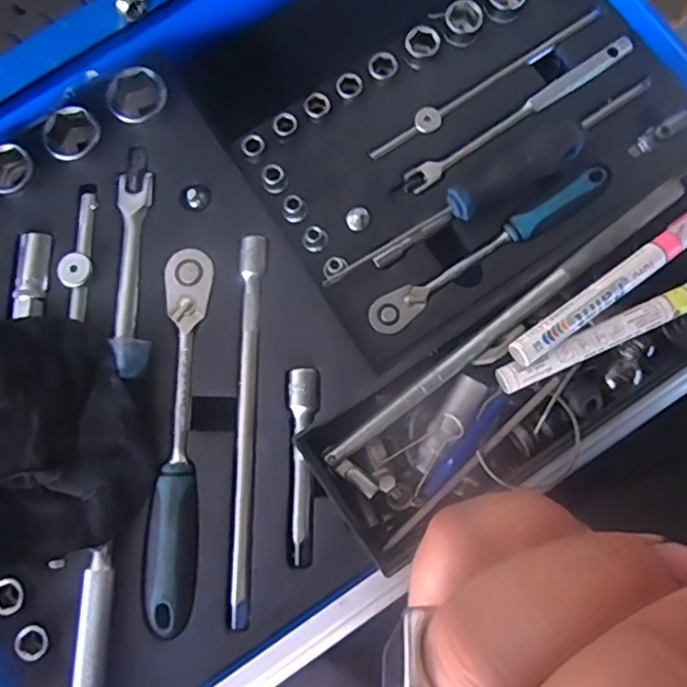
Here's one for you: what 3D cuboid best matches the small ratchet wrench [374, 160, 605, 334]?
[{"bbox_3d":[0.100,-0.063,0.414,0.189,0.016,0.024,-31,82,-6],"label":"small ratchet wrench"}]

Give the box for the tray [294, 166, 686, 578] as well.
[{"bbox_3d":[0.114,0.014,0.358,0.283,0.063,0.094,-33,82,-7],"label":"tray"}]

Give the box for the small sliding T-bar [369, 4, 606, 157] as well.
[{"bbox_3d":[0.100,-0.185,0.436,0.192,0.017,0.017,-35,82,-7],"label":"small sliding T-bar"}]

